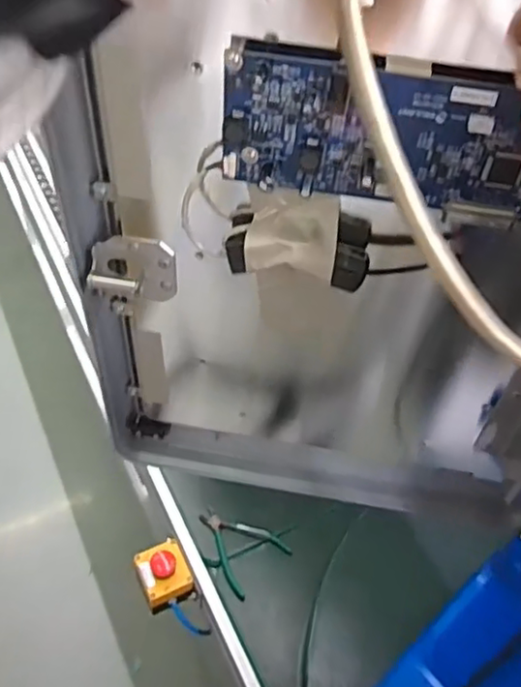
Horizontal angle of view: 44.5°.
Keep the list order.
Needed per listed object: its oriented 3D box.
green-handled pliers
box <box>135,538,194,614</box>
[{"bbox_3d":[-0.035,0.315,1.008,0.104,0.022,0.135,-31,57,-29],"label":"green-handled pliers"},{"bbox_3d":[-0.154,0.369,1.006,0.078,0.075,0.083,-17,51,-20],"label":"box"}]

